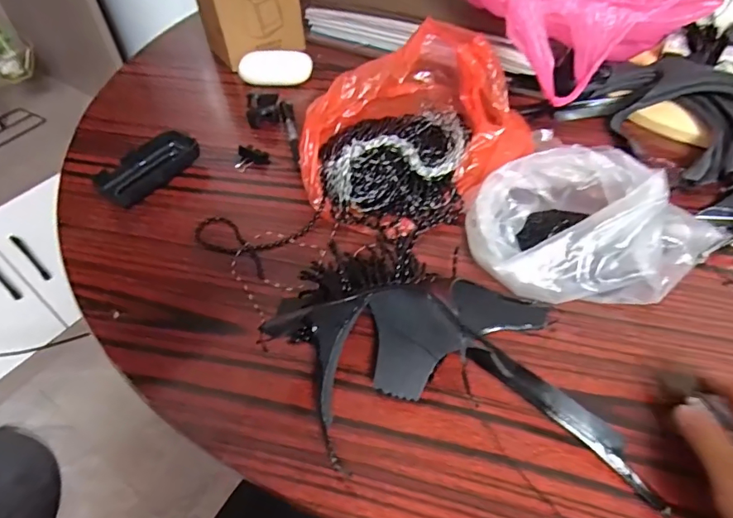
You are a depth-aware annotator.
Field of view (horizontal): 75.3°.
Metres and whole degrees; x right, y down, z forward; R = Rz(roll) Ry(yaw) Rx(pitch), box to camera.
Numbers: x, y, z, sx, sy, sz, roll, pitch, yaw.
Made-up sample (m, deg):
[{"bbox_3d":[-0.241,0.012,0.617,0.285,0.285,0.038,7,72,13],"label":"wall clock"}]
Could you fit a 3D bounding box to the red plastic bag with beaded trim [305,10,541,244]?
[{"bbox_3d":[0.064,-0.141,0.499,0.200,0.083,0.266,20,52,19],"label":"red plastic bag with beaded trim"}]

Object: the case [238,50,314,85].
[{"bbox_3d":[-0.121,-0.254,0.630,0.095,0.033,0.035,-4,48,-1],"label":"case"}]

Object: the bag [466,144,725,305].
[{"bbox_3d":[0.194,-0.028,0.397,0.200,0.082,0.121,-4,48,-1],"label":"bag"}]

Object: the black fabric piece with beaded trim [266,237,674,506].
[{"bbox_3d":[0.056,0.066,0.338,0.269,0.062,0.145,11,50,12],"label":"black fabric piece with beaded trim"}]

